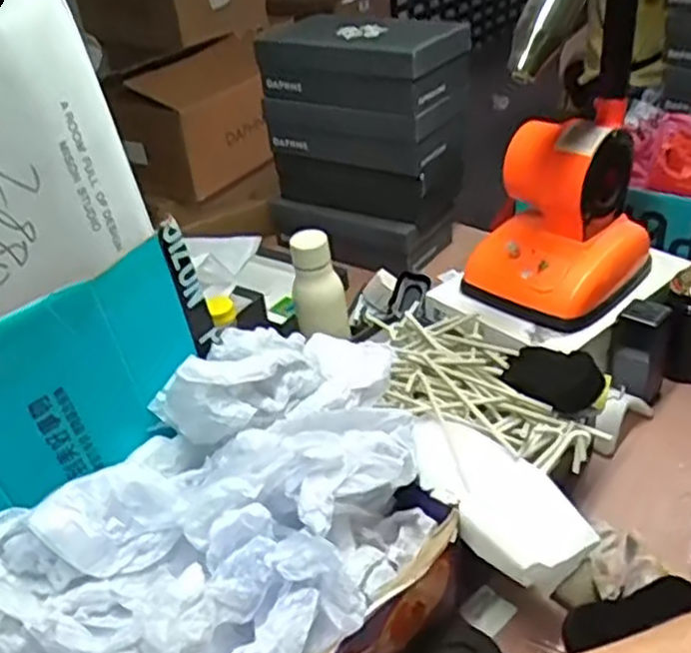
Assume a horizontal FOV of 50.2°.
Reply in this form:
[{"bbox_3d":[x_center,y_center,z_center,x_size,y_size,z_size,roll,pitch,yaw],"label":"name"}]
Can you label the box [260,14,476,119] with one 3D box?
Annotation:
[{"bbox_3d":[0.028,-0.400,1.129,0.285,0.113,0.185,21,43,33],"label":"box"}]

